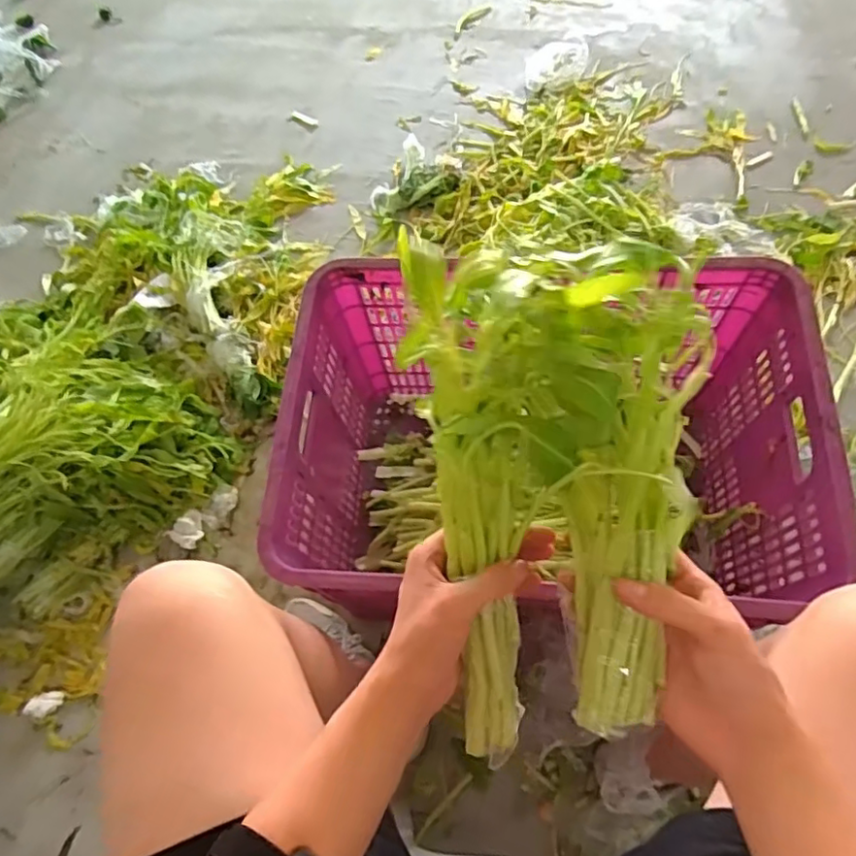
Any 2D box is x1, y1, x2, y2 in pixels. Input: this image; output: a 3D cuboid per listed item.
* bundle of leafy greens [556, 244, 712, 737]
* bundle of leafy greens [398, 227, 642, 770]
[{"bbox_3d":[0.128,0.031,0.405,0.088,0.057,0.323,5,85,3],"label":"bundle of leafy greens"},{"bbox_3d":[0.049,0.058,0.415,0.134,0.079,0.336,3,99,3],"label":"bundle of leafy greens"}]

